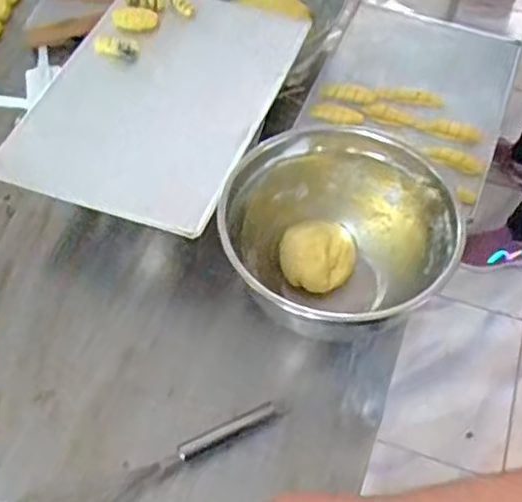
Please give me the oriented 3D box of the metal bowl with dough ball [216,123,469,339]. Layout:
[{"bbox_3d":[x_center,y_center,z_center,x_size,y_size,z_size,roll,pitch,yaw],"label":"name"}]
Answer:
[{"bbox_3d":[0.077,-0.003,0.690,0.217,0.132,0.220,0,54,0],"label":"metal bowl with dough ball"}]

